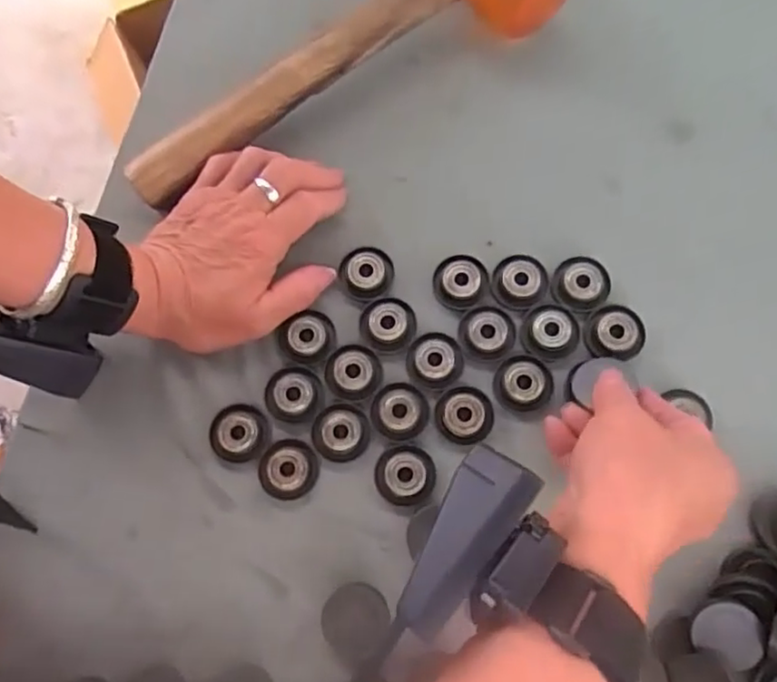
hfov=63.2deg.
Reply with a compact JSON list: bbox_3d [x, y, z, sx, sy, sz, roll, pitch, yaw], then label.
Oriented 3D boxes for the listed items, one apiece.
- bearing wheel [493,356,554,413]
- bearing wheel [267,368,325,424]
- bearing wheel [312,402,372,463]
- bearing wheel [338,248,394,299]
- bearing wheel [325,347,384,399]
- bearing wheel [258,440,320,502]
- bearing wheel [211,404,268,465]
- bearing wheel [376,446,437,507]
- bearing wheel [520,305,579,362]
[{"bbox_3d":[0.076,0.024,0.352,0.031,0.012,0.030,0,75,1],"label":"bearing wheel"},{"bbox_3d":[-0.053,0.030,0.351,0.031,0.012,0.030,0,75,1],"label":"bearing wheel"},{"bbox_3d":[-0.026,0.050,0.344,0.031,0.006,0.030,0,75,1],"label":"bearing wheel"},{"bbox_3d":[-0.012,-0.040,0.368,0.031,0.012,0.029,0,75,1],"label":"bearing wheel"},{"bbox_3d":[-0.020,0.018,0.354,0.031,0.007,0.030,0,75,1],"label":"bearing wheel"},{"bbox_3d":[-0.053,0.069,0.339,0.030,0.009,0.031,0,75,1],"label":"bearing wheel"},{"bbox_3d":[-0.082,0.050,0.344,0.030,0.007,0.030,0,75,1],"label":"bearing wheel"},{"bbox_3d":[0.009,0.073,0.339,0.032,0.009,0.030,0,75,1],"label":"bearing wheel"},{"bbox_3d":[0.092,-0.005,0.356,0.031,0.007,0.031,0,75,1],"label":"bearing wheel"}]

